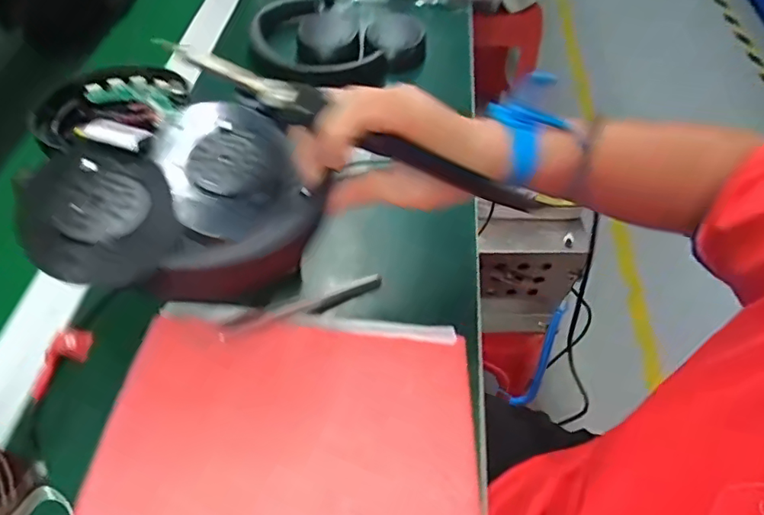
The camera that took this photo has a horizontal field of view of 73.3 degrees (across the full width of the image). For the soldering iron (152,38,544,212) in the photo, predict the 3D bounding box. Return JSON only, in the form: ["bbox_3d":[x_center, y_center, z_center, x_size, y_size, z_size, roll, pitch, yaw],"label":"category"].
[{"bbox_3d":[-0.008,-0.066,0.277,0.216,0.017,0.015,22,53,-13],"label":"soldering iron"}]

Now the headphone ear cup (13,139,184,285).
[{"bbox_3d":[-0.137,-0.023,0.248,0.064,0.017,0.079,-21,57,-17],"label":"headphone ear cup"}]

